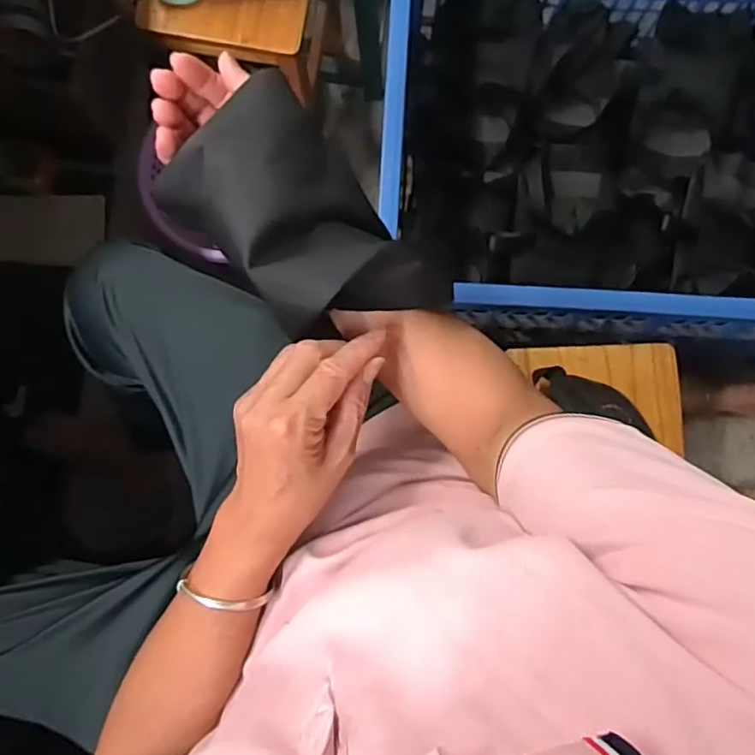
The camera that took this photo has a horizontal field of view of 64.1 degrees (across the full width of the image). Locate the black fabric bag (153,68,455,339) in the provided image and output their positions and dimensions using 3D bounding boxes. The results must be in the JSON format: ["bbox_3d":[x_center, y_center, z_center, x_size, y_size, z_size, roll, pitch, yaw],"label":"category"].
[{"bbox_3d":[-0.048,-0.096,0.380,0.104,0.055,0.181,-43,87,-4],"label":"black fabric bag"}]

